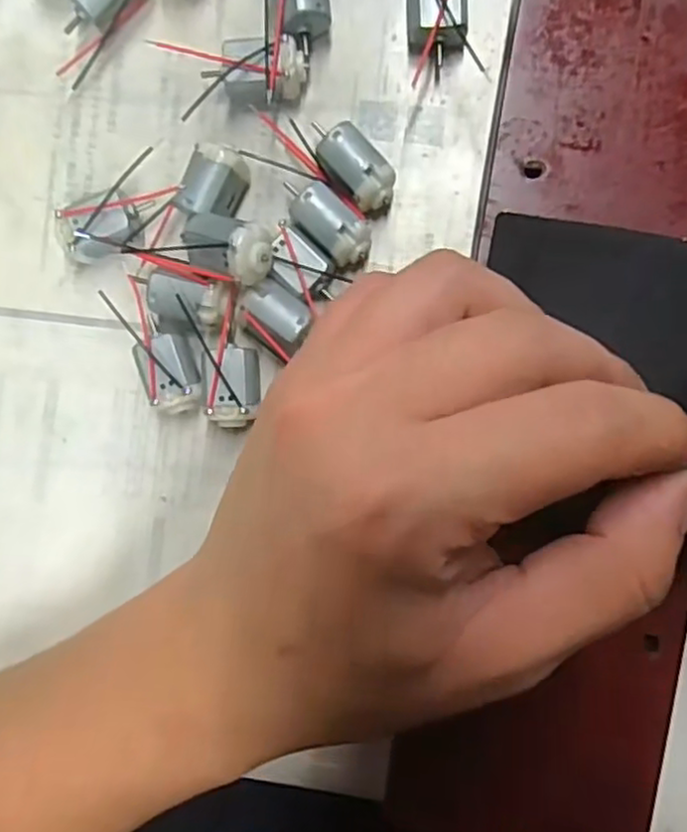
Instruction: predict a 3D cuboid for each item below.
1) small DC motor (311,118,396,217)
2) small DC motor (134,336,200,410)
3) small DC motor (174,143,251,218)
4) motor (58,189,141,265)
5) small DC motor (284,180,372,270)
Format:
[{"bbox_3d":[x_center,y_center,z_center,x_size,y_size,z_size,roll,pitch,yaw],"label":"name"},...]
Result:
[{"bbox_3d":[0.004,-0.084,0.233,0.018,0.019,0.032,-45,88,5],"label":"small DC motor"},{"bbox_3d":[-0.061,-0.015,0.241,0.019,0.016,0.028,-16,90,5],"label":"small DC motor"},{"bbox_3d":[-0.045,-0.080,0.236,0.017,0.017,0.026,30,94,3],"label":"small DC motor"},{"bbox_3d":[-0.085,-0.066,0.239,0.025,0.016,0.021,-16,90,5],"label":"motor"},{"bbox_3d":[-0.004,-0.065,0.234,0.035,0.018,0.017,45,95,2],"label":"small DC motor"}]

